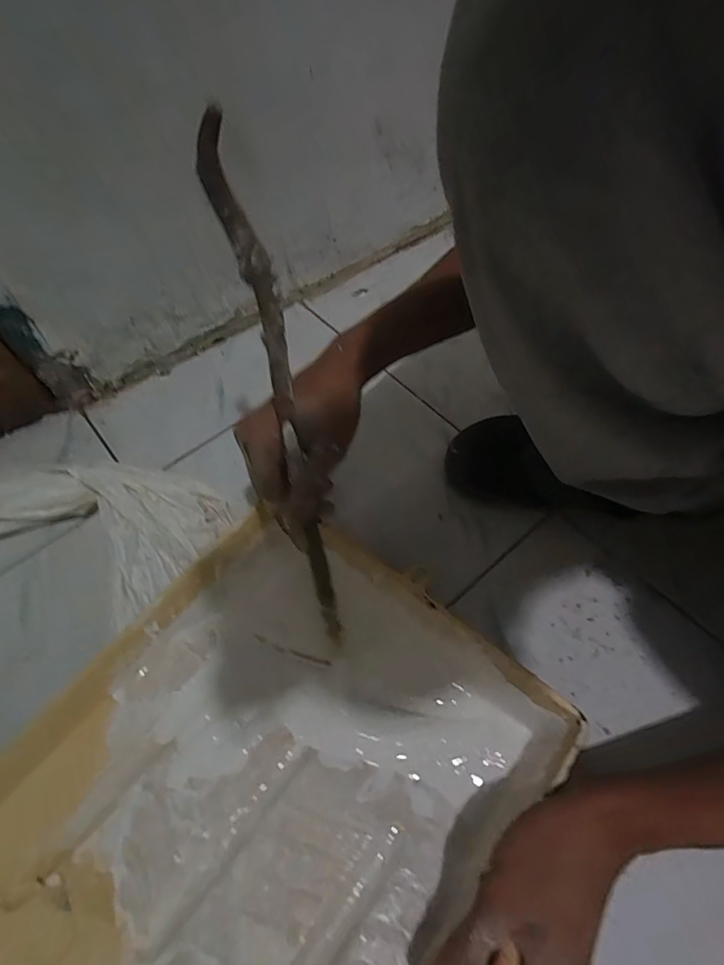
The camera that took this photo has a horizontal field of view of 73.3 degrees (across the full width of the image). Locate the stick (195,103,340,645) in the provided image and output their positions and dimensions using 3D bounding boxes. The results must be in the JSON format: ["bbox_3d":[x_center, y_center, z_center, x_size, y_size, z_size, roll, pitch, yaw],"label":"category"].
[{"bbox_3d":[-0.048,-0.034,0.306,0.024,0.323,0.025,-12,22,-5],"label":"stick"}]

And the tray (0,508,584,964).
[{"bbox_3d":[-0.075,0.209,0.327,0.287,0.066,0.344,35,66,21],"label":"tray"}]

